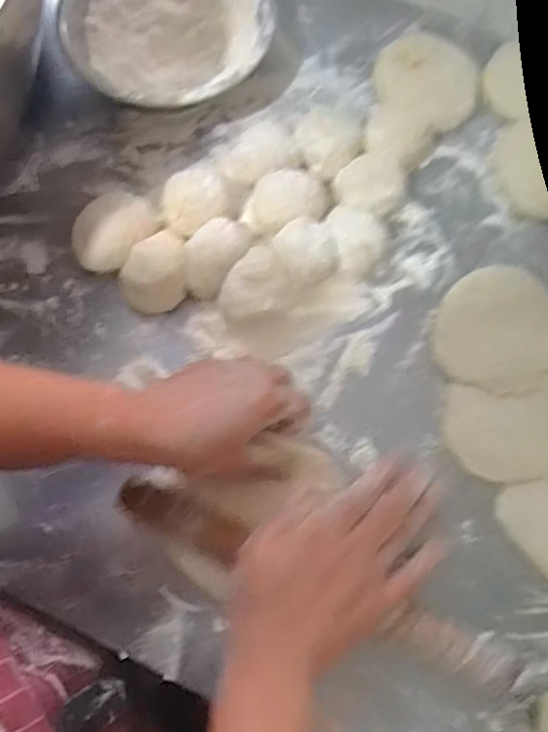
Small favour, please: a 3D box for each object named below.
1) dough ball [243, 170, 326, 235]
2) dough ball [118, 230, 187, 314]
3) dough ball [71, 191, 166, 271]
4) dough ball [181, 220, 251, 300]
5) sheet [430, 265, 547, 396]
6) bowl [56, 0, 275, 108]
[{"bbox_3d":[0.007,-0.130,0.449,0.062,0.030,0.046,-16,75,-4],"label":"dough ball"},{"bbox_3d":[-0.093,-0.072,0.435,0.053,0.033,0.053,0,74,0],"label":"dough ball"},{"bbox_3d":[-0.125,-0.106,0.446,0.051,0.035,0.073,40,78,10],"label":"dough ball"},{"bbox_3d":[-0.048,-0.084,0.438,0.041,0.032,0.060,36,77,9],"label":"dough ball"},{"bbox_3d":[0.175,-0.027,0.433,0.096,0.020,0.096,18,75,5],"label":"sheet"},{"bbox_3d":[-0.087,-0.286,0.485,0.163,0.049,0.164,0,74,0],"label":"bowl"}]

